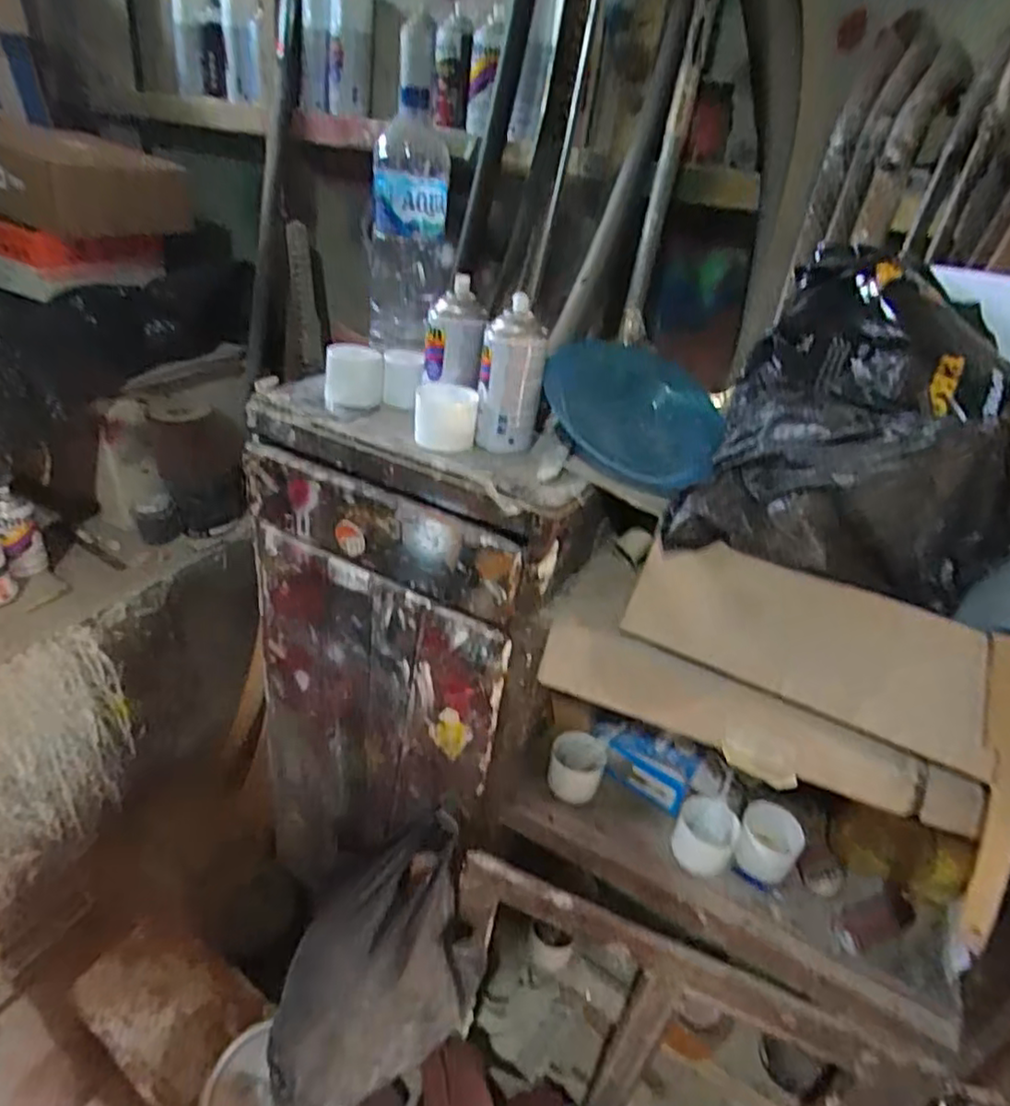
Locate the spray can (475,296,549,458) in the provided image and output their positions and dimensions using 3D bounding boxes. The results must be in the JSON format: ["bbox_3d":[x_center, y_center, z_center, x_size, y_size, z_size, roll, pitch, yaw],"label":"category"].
[{"bbox_3d":[0.006,-0.182,0.682,0.067,0.139,0.058,7,32,-3],"label":"spray can"}]

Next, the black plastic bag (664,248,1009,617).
[{"bbox_3d":[0.356,-0.106,0.599,0.316,0.225,0.254,21,34,19],"label":"black plastic bag"}]

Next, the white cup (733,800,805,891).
[{"bbox_3d":[0.292,0.332,0.734,0.064,0.069,0.073,25,36,24],"label":"white cup"}]

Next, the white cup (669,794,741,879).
[{"bbox_3d":[0.227,0.322,0.751,0.069,0.053,0.069,6,32,-4],"label":"white cup"}]

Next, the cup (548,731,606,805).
[{"bbox_3d":[0.085,0.258,0.791,0.063,0.059,0.058,6,32,-4],"label":"cup"}]

